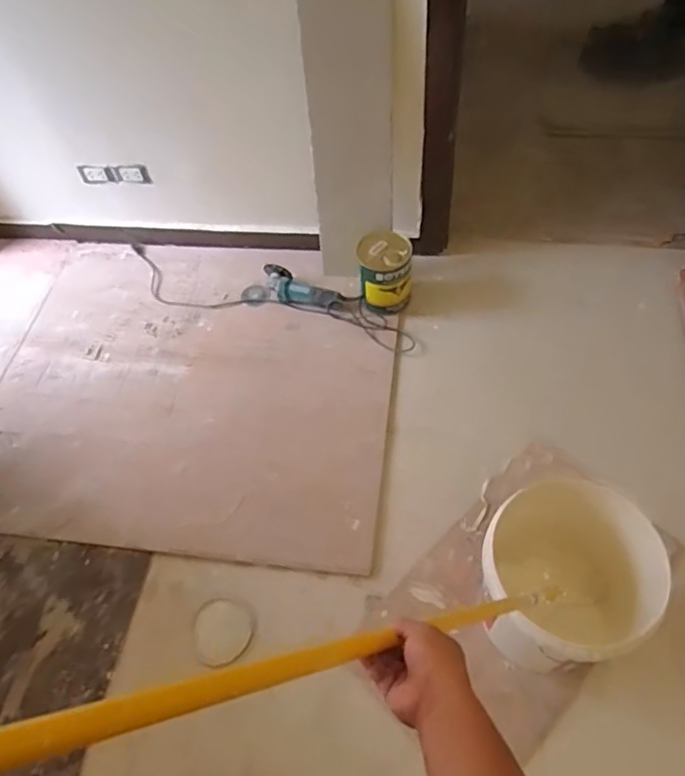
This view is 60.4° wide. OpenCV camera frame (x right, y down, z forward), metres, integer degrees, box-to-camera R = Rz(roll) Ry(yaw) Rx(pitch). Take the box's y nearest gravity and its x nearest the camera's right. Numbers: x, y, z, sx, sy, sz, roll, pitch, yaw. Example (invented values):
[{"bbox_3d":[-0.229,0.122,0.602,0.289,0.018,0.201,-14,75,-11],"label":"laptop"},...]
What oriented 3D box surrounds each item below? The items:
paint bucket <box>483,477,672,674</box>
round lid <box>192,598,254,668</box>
[{"bbox_3d":[0.434,0.404,1.173,0.325,0.382,0.271,-20,58,-9],"label":"paint bucket"},{"bbox_3d":[-0.275,0.558,1.347,0.137,0.004,0.147,-1,45,1],"label":"round lid"}]

